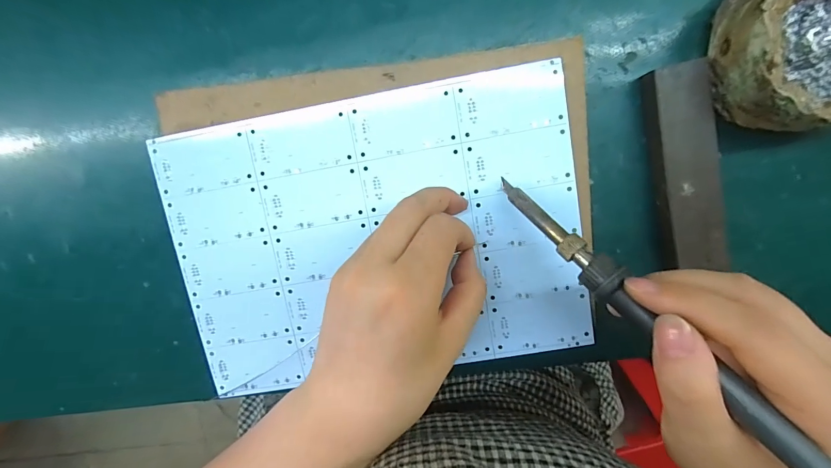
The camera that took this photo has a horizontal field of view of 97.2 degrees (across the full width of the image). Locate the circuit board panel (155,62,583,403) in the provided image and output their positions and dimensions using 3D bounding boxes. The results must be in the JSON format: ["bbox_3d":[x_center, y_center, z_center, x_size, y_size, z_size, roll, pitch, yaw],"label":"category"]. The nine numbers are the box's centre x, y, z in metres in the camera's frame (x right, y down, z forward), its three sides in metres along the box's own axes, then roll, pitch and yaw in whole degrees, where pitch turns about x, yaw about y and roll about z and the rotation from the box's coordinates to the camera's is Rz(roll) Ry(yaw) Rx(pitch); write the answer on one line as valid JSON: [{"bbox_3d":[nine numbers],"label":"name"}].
[{"bbox_3d":[-0.023,0.005,0.218,0.235,0.006,0.163,-10,99,5],"label":"circuit board panel"}]

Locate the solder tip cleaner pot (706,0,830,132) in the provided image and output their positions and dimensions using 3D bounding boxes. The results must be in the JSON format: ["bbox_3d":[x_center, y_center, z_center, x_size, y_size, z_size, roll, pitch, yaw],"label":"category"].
[{"bbox_3d":[0.207,-0.099,0.190,0.081,0.038,0.080,0,100,3],"label":"solder tip cleaner pot"}]

